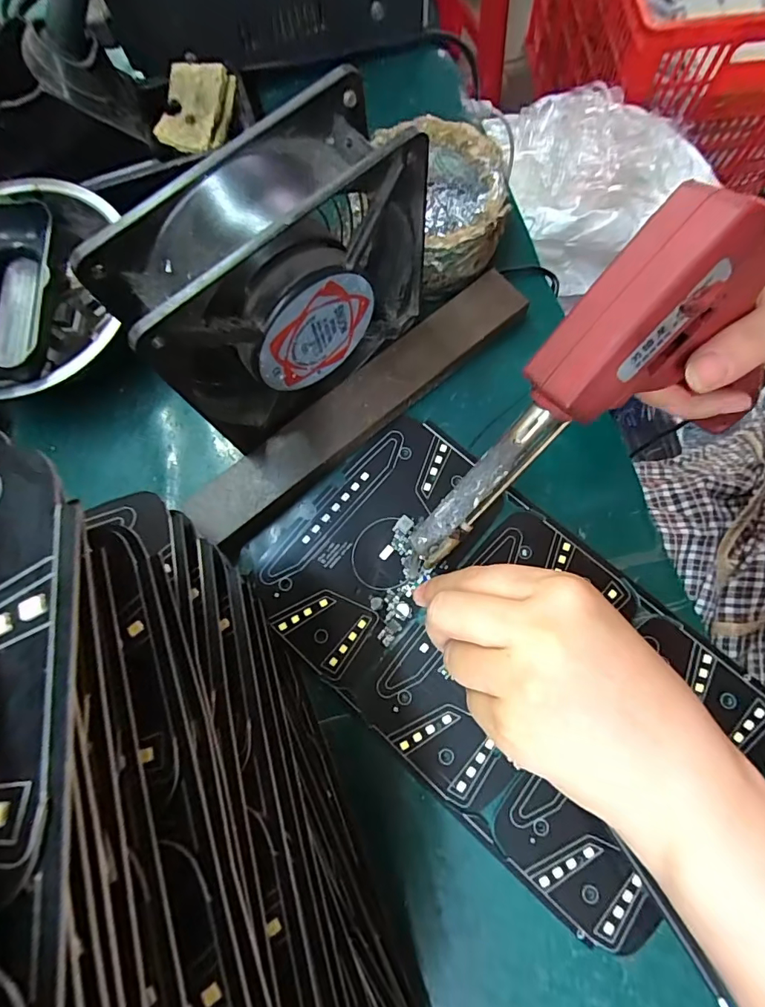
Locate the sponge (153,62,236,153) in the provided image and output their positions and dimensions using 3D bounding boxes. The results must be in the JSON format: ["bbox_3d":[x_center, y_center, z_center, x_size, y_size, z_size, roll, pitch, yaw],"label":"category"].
[{"bbox_3d":[-0.112,-0.234,0.278,0.037,0.017,0.047,16,76,6],"label":"sponge"}]

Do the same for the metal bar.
[{"bbox_3d":[-0.012,-0.052,0.250,0.206,0.014,0.032,-38,77,-8],"label":"metal bar"}]

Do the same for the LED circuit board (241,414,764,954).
[{"bbox_3d":[0.049,0.064,0.228,0.235,0.009,0.134,41,82,9],"label":"LED circuit board"}]

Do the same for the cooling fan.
[{"bbox_3d":[-0.039,-0.086,0.200,0.121,0.107,0.042,-40,78,-6],"label":"cooling fan"}]

